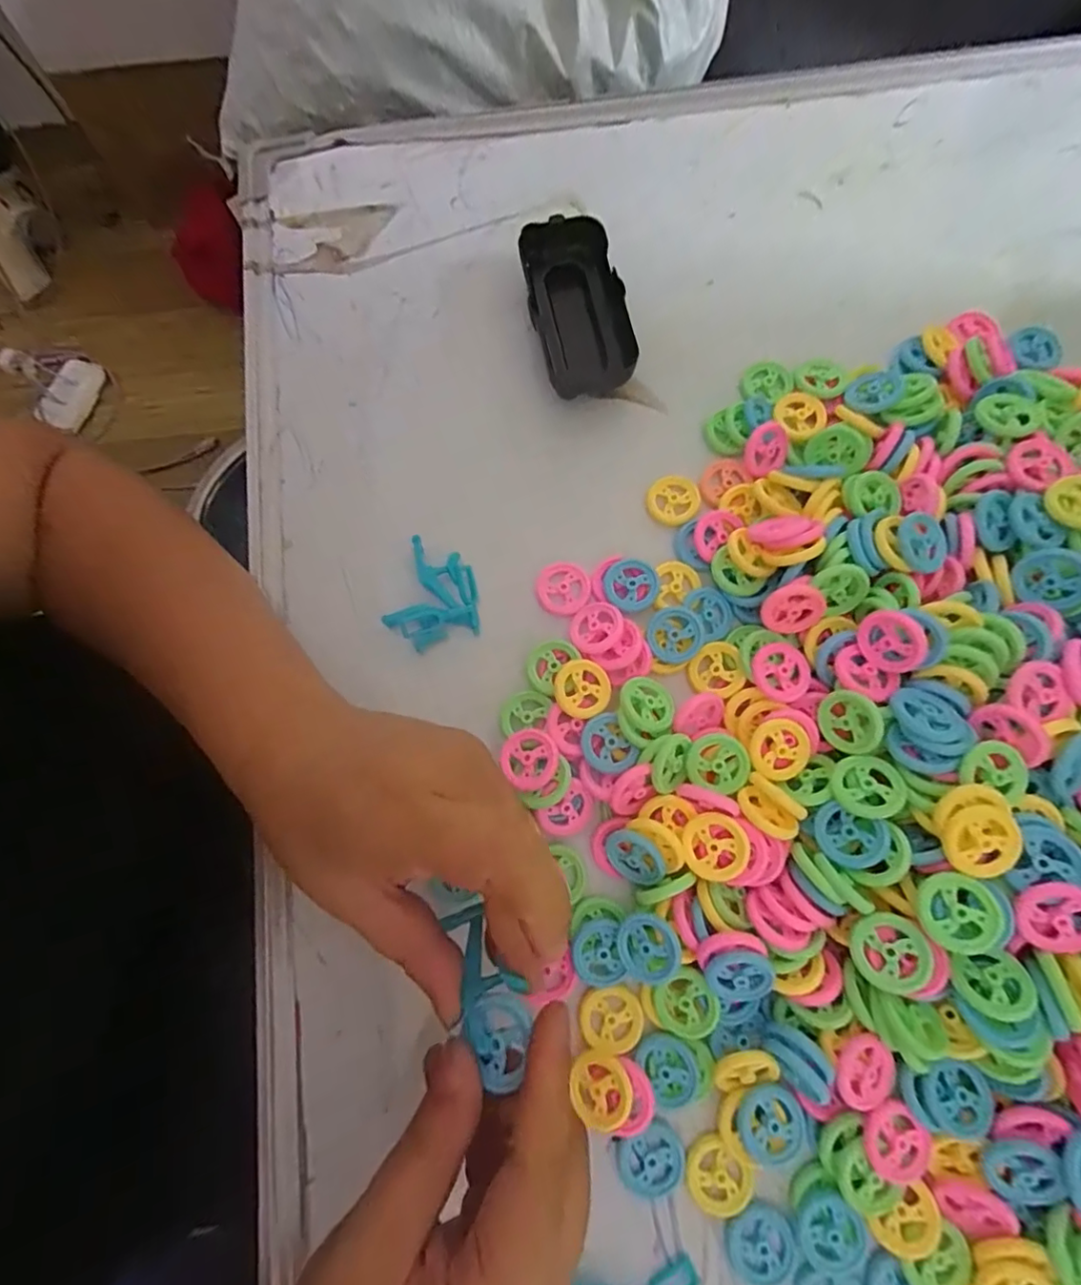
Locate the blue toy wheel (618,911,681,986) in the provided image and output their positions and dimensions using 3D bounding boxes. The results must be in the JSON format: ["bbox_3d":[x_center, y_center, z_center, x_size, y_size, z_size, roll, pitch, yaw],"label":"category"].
[{"bbox_3d":[0.049,0.139,0.257,0.028,0.004,0.029,-5,76,22],"label":"blue toy wheel"}]

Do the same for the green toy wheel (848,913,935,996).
[{"bbox_3d":[0.148,0.131,0.239,0.029,0.005,0.029,-8,69,22],"label":"green toy wheel"}]

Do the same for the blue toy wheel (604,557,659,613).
[{"bbox_3d":[0.049,-0.031,0.307,0.029,0.007,0.028,0,77,1],"label":"blue toy wheel"}]

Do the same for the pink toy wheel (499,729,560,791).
[{"bbox_3d":[-0.005,0.057,0.280,0.028,0.007,0.029,0,77,1],"label":"pink toy wheel"}]

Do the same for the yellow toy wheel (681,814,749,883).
[{"bbox_3d":[0.080,0.094,0.260,0.029,0.004,0.030,-3,82,19],"label":"yellow toy wheel"}]

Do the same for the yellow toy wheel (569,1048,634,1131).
[{"bbox_3d":[0.028,0.202,0.256,0.025,0.004,0.029,-21,64,3],"label":"yellow toy wheel"}]

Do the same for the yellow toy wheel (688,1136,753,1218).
[{"bbox_3d":[0.080,0.238,0.250,0.029,0.004,0.027,0,77,1],"label":"yellow toy wheel"}]

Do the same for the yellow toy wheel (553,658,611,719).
[{"bbox_3d":[0.021,0.023,0.289,0.029,0.004,0.030,0,77,1],"label":"yellow toy wheel"}]

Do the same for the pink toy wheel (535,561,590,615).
[{"bbox_3d":[0.013,-0.029,0.311,0.029,0.004,0.029,0,77,1],"label":"pink toy wheel"}]

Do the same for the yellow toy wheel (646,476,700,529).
[{"bbox_3d":[0.076,-0.080,0.321,0.031,0.005,0.028,-18,77,-3],"label":"yellow toy wheel"}]

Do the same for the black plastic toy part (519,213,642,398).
[{"bbox_3d":[0.022,-0.198,0.339,0.053,0.028,0.105,-12,77,-2],"label":"black plastic toy part"}]

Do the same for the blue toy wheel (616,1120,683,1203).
[{"bbox_3d":[0.049,0.232,0.254,0.030,0.005,0.027,-26,78,-5],"label":"blue toy wheel"}]

